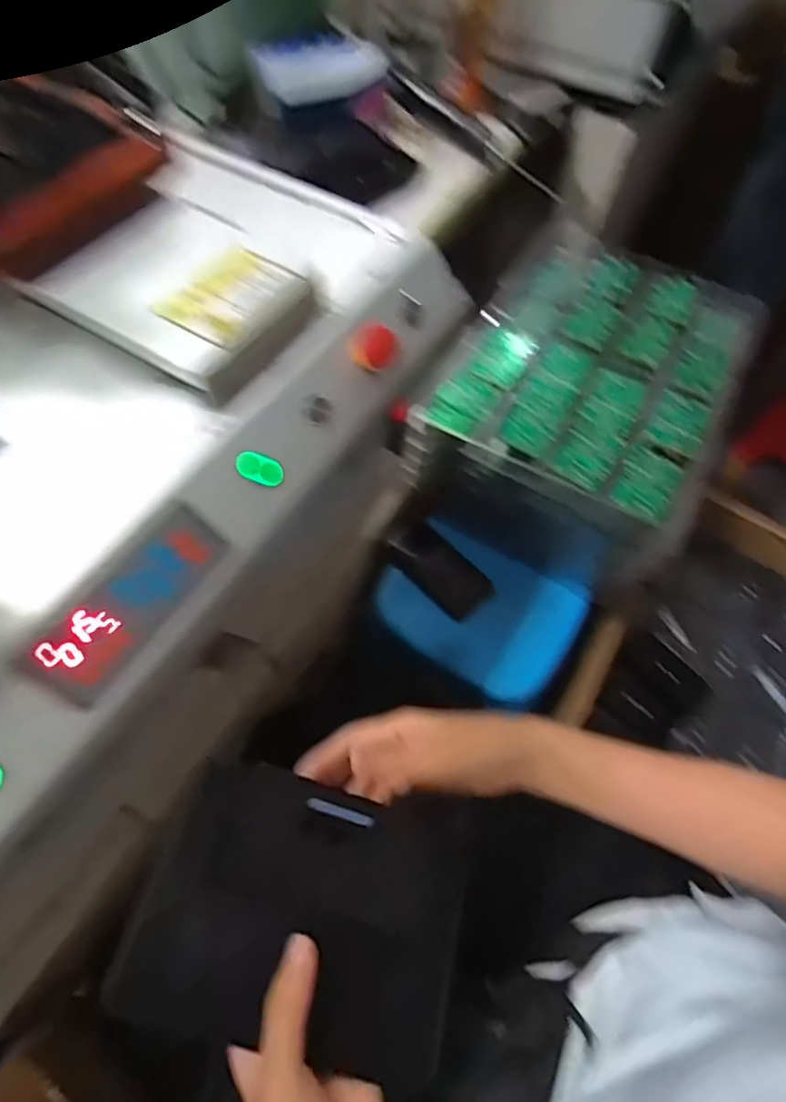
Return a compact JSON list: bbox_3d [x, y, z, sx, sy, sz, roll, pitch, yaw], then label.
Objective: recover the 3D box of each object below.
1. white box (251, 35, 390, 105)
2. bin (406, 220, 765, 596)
[{"bbox_3d":[-0.093,-0.630,0.706,0.160,0.034,0.088,-12,63,-9],"label":"white box"},{"bbox_3d":[0.285,-0.228,0.812,0.361,0.160,0.469,28,64,11],"label":"bin"}]

